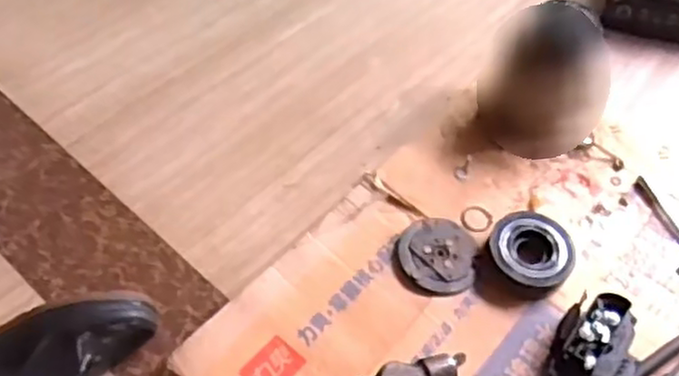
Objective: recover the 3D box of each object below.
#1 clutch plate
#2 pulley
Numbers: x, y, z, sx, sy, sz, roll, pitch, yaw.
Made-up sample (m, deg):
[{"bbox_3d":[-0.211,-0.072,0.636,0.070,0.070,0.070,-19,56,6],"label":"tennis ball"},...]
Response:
[{"bbox_3d":[0.122,0.085,0.885,0.093,0.017,0.106,12,53,4],"label":"clutch plate"},{"bbox_3d":[0.234,0.079,0.870,0.102,0.038,0.096,35,58,23],"label":"pulley"}]

